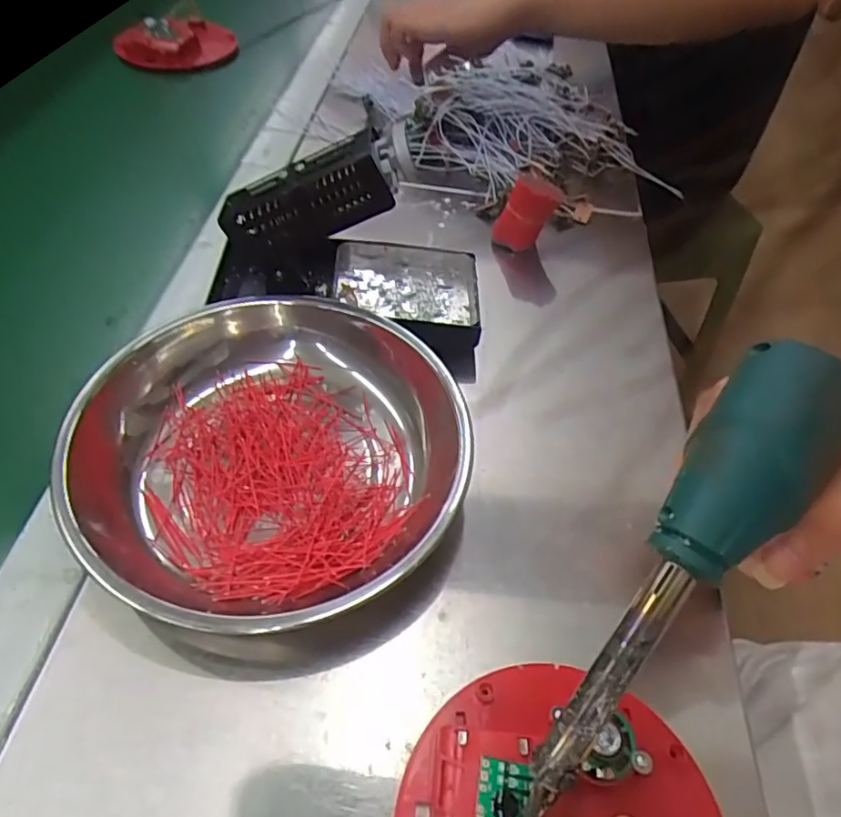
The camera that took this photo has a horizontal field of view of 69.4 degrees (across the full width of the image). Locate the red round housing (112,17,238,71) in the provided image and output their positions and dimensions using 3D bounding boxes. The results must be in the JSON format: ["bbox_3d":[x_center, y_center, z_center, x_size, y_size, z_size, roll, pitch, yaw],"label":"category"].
[{"bbox_3d":[-0.248,-0.385,0.632,0.114,0.030,0.096,8,51,1],"label":"red round housing"}]

